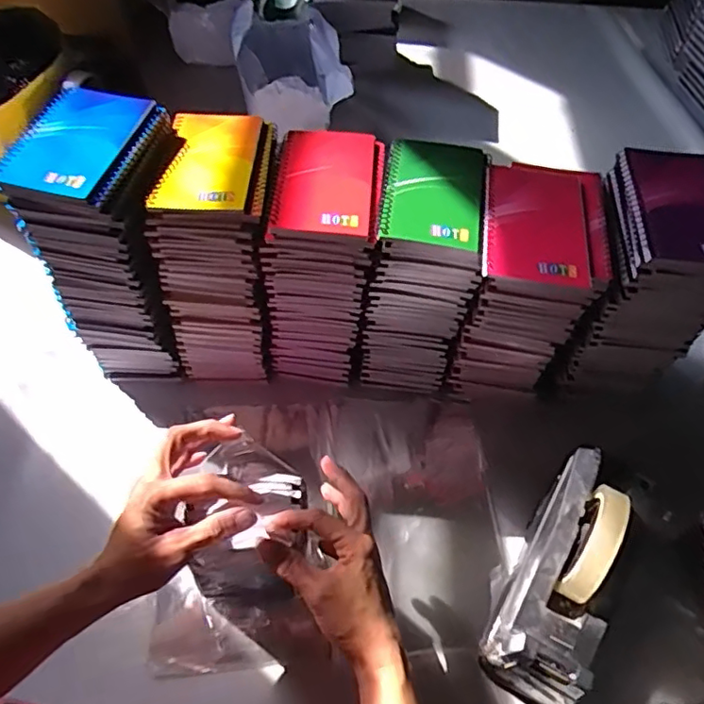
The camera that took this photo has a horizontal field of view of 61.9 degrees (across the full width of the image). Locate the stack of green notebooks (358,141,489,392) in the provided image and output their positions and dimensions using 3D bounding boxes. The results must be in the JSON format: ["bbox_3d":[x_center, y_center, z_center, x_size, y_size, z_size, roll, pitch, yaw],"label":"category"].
[{"bbox_3d":[0.067,-0.079,0.599,0.093,0.226,0.132,7,57,3],"label":"stack of green notebooks"}]

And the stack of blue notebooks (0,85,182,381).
[{"bbox_3d":[-0.225,-0.103,0.589,0.111,0.256,0.144,5,57,1],"label":"stack of blue notebooks"}]

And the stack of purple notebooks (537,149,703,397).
[{"bbox_3d":[0.266,-0.059,0.561,0.099,0.229,0.120,8,57,3],"label":"stack of purple notebooks"}]

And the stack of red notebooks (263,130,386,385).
[{"bbox_3d":[-0.027,-0.087,0.605,0.097,0.233,0.138,8,57,3],"label":"stack of red notebooks"}]

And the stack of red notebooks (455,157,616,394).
[{"bbox_3d":[0.161,-0.056,0.575,0.106,0.216,0.138,13,57,7],"label":"stack of red notebooks"}]

